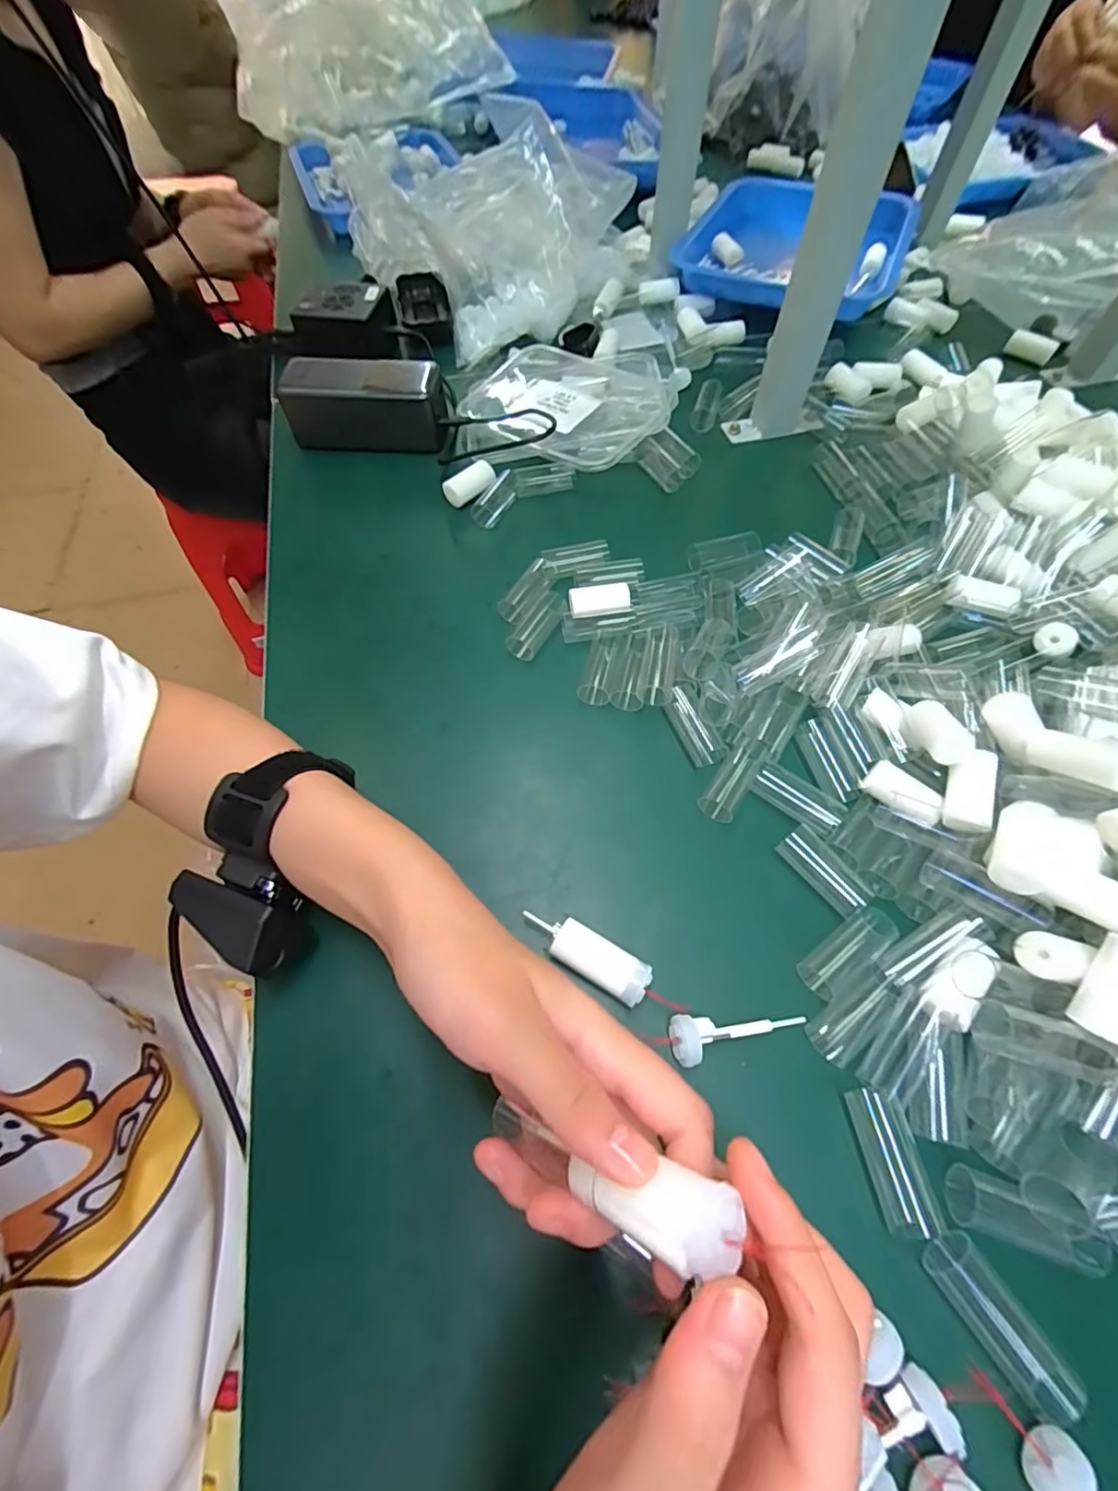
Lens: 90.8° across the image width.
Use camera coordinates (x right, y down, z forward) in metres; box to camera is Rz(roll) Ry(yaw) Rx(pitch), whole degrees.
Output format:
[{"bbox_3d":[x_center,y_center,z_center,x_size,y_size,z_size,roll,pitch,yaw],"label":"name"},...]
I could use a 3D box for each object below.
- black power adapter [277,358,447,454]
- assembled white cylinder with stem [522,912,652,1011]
[{"bbox_3d":[-0.166,-0.295,0.474,0.133,0.050,0.051,3,61,3],"label":"black power adapter"},{"bbox_3d":[0.013,0.103,0.272,0.064,0.024,0.021,28,65,16],"label":"assembled white cylinder with stem"}]

